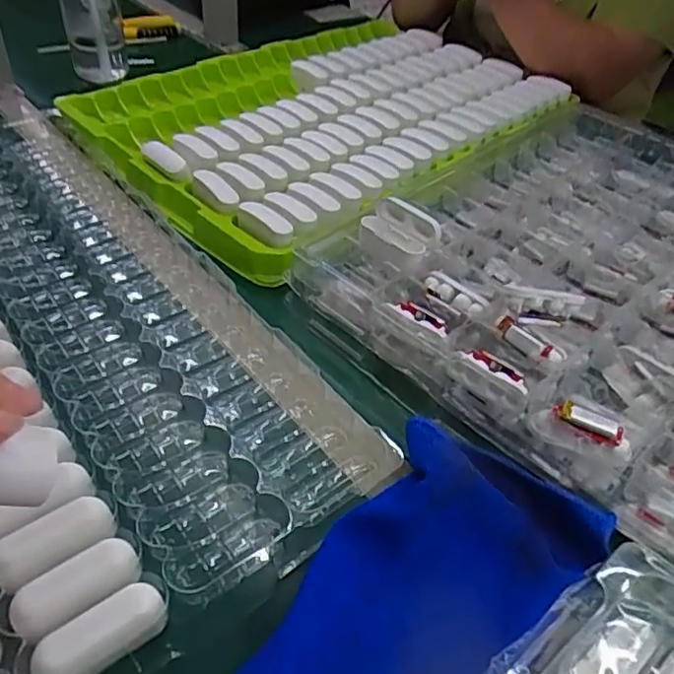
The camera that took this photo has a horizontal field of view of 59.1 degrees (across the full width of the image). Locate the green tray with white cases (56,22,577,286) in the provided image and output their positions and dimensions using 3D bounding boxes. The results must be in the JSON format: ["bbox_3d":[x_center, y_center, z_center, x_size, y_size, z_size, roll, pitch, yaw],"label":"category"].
[{"bbox_3d":[-0.016,-0.296,0.771,0.477,0.050,0.555,34,50,27],"label":"green tray with white cases"}]

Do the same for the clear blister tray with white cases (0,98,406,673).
[{"bbox_3d":[-0.282,-0.001,0.442,0.384,0.050,0.576,-28,53,-30],"label":"clear blister tray with white cases"}]

